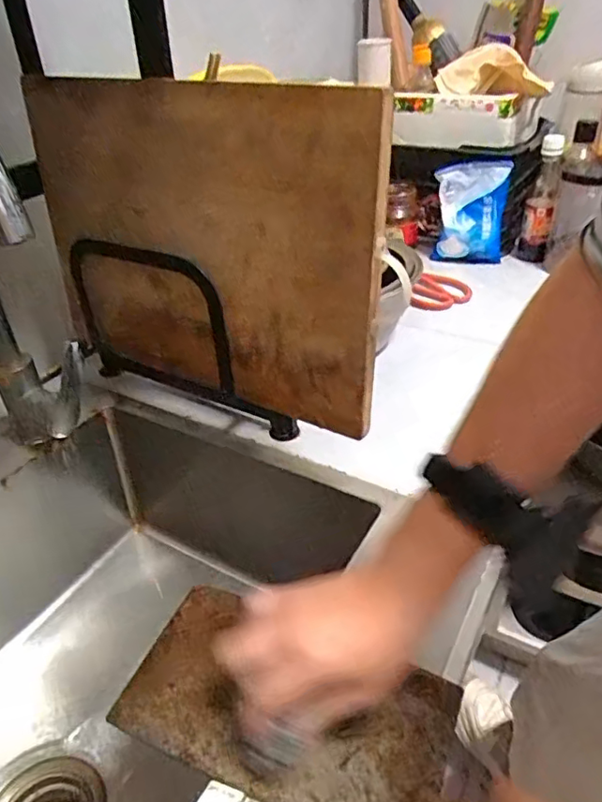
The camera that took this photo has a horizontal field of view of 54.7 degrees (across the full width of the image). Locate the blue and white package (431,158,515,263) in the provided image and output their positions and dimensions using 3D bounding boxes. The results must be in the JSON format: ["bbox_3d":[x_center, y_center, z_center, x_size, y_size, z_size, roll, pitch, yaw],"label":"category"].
[{"bbox_3d":[0.273,-0.302,0.934,0.106,0.148,0.047,3,36,8],"label":"blue and white package"}]

